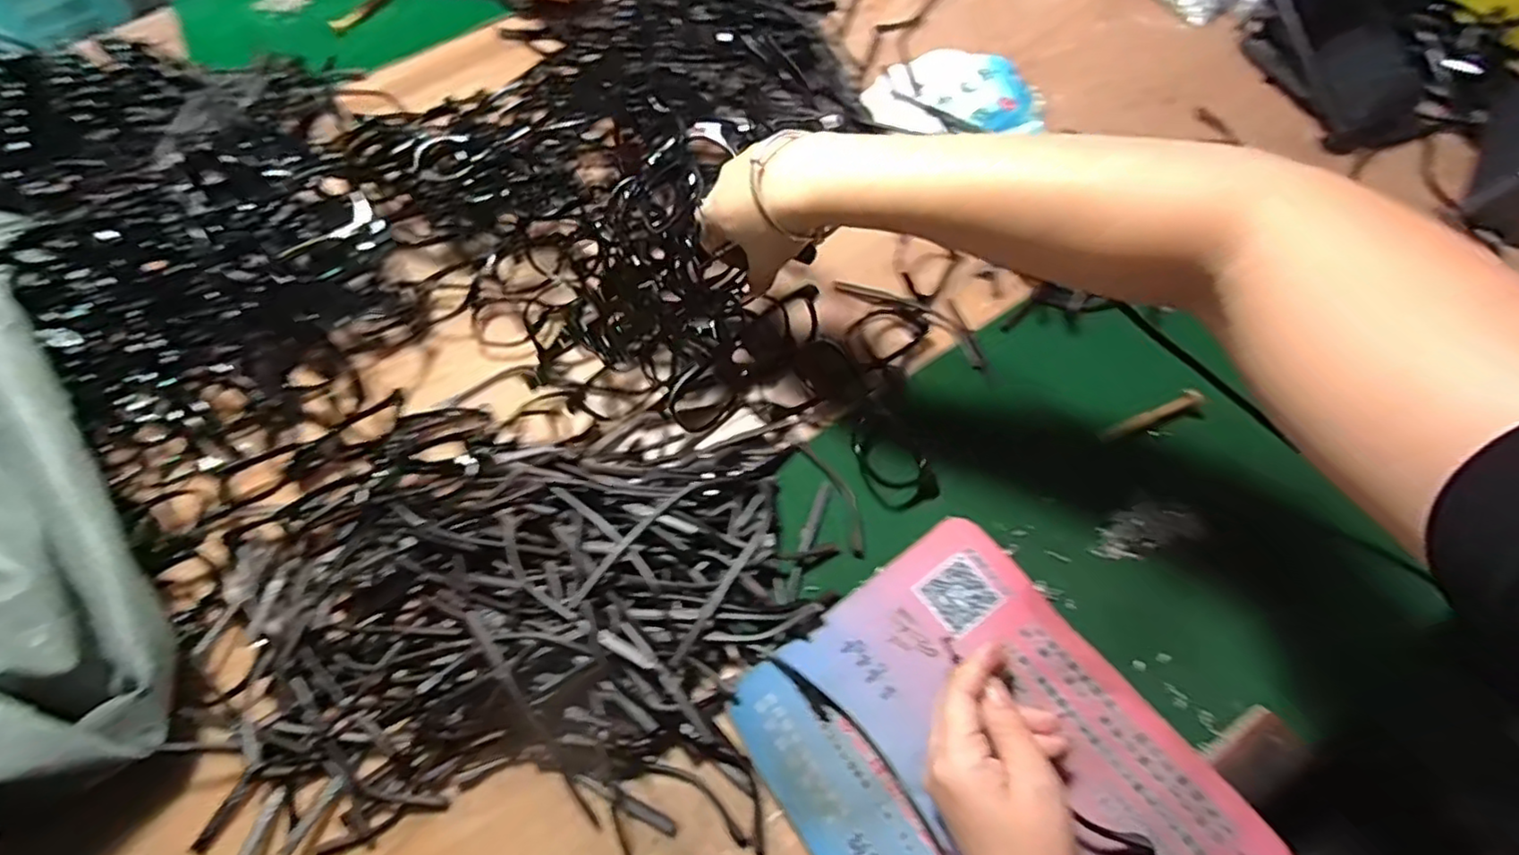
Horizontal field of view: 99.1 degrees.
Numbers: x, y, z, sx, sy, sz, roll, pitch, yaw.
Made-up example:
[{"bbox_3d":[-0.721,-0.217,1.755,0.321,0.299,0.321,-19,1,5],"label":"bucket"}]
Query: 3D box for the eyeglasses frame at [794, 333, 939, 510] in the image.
[{"bbox_3d":[0.070,-0.010,0.449,0.044,0.021,0.142,-28,65,-10],"label":"eyeglasses frame"}]

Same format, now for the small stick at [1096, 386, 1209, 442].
[{"bbox_3d":[0.267,-0.007,0.443,0.069,0.008,0.011,-26,63,11],"label":"small stick"}]

